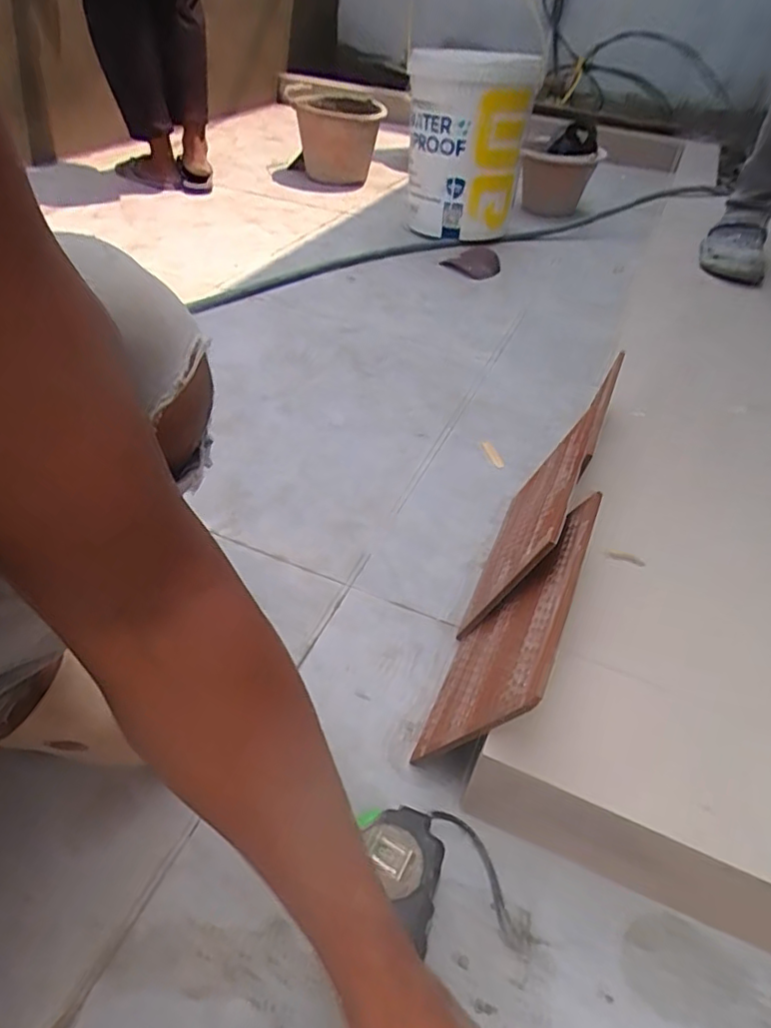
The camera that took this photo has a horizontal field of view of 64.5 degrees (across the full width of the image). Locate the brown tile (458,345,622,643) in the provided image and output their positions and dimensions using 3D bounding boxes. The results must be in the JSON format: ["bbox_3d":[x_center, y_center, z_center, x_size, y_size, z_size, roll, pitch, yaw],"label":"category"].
[{"bbox_3d":[0.178,-0.029,0.697,0.014,0.184,0.341,35,50,-2],"label":"brown tile"}]

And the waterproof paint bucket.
[{"bbox_3d":[0.191,-0.873,1.472,0.276,0.369,0.282,8,43,2],"label":"waterproof paint bucket"}]

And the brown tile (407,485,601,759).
[{"bbox_3d":[0.112,0.100,0.561,0.013,0.178,0.241,37,48,-4],"label":"brown tile"}]

